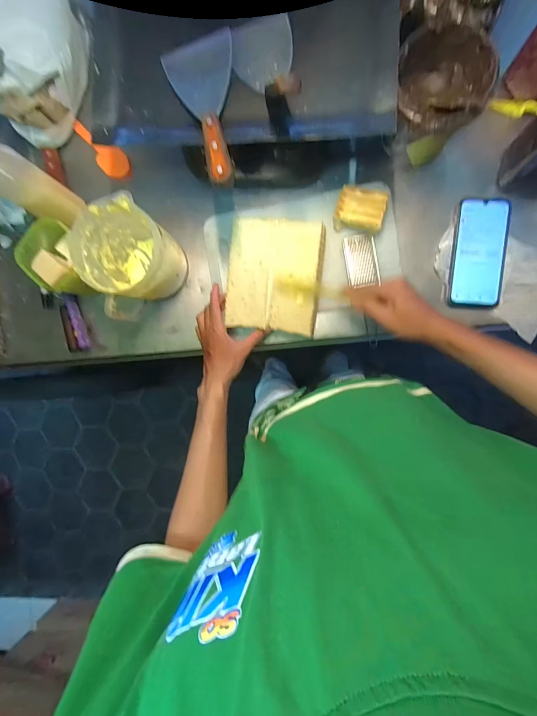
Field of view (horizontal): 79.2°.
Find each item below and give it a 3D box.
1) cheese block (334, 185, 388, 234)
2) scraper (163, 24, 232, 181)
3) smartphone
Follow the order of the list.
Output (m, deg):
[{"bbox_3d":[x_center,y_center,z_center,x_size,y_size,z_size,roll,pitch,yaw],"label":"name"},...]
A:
[{"bbox_3d":[0.149,-0.238,0.529,0.075,0.038,0.063,14,95,7],"label":"cheese block"},{"bbox_3d":[-0.080,-0.320,0.417,0.087,0.014,0.206,-11,80,9],"label":"scraper"},{"bbox_3d":[0.343,-0.169,0.527,0.085,0.013,0.173,5,94,8],"label":"smartphone"}]

